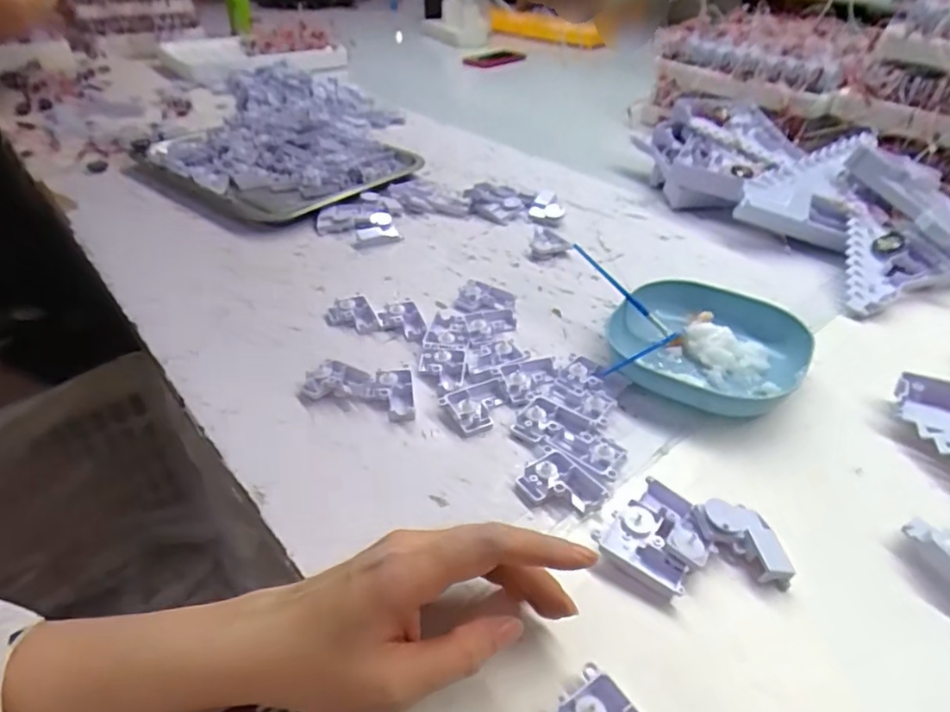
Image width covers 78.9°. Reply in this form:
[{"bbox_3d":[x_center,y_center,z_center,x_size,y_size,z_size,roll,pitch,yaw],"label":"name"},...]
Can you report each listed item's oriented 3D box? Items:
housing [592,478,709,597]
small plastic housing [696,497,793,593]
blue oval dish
[{"bbox_3d":[0.103,0.102,0.324,0.049,0.017,0.057,30,46,33],"label":"housing"},{"bbox_3d":[0.148,0.104,0.320,0.040,0.021,0.049,-7,38,-10],"label":"small plastic housing"},{"bbox_3d":[0.180,-0.009,0.454,0.145,0.033,0.133,17,40,21],"label":"blue oval dish"}]

